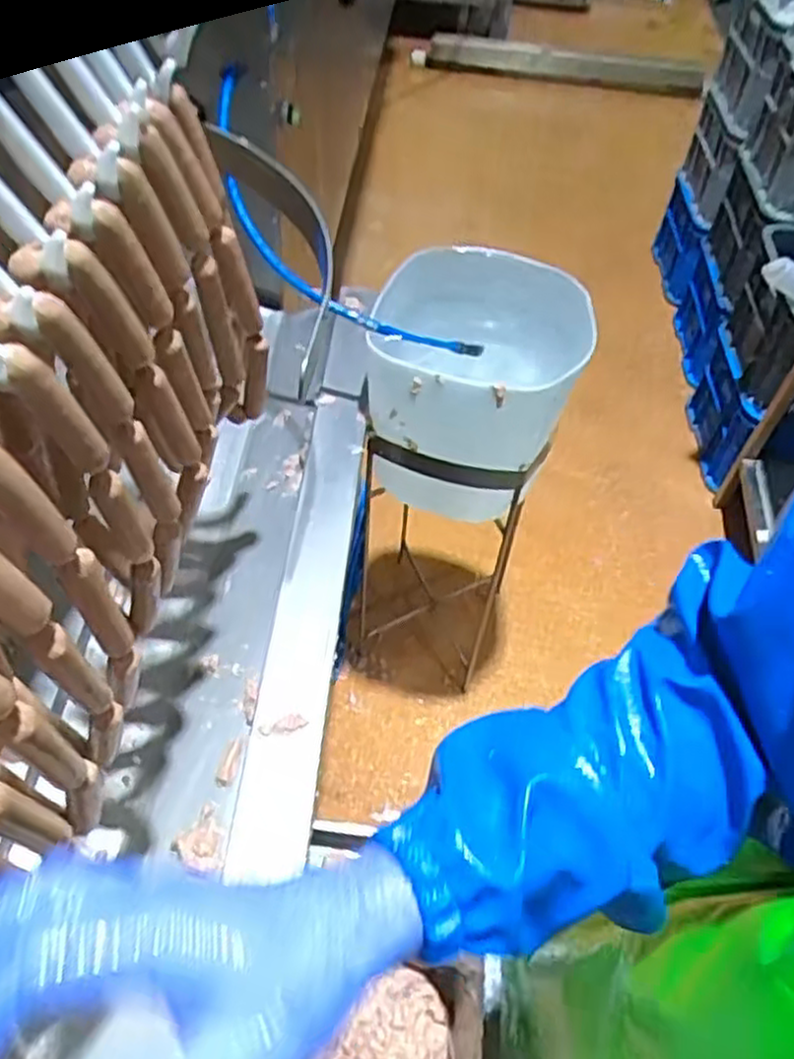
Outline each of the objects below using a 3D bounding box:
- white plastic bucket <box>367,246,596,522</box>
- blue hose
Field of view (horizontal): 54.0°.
[{"bbox_3d":[0.109,-0.207,1.101,0.252,0.271,0.260,2,53,-2],"label":"white plastic bucket"},{"bbox_3d":[-0.104,-0.372,1.005,0.493,0.068,0.147,48,60,-3],"label":"blue hose"}]

